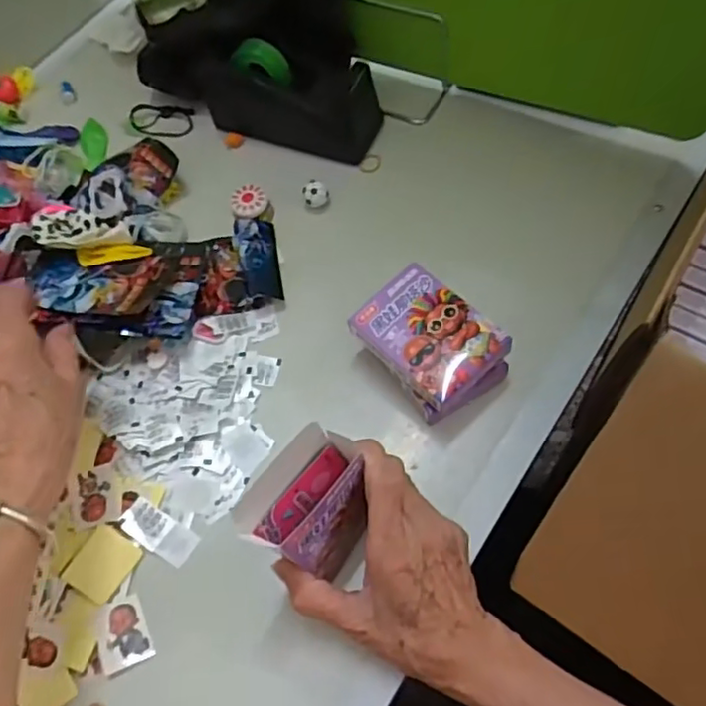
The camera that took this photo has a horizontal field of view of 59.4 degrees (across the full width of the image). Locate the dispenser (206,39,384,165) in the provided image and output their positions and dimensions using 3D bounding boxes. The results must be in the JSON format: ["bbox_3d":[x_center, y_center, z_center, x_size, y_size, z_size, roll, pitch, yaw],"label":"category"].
[{"bbox_3d":[-0.055,-0.224,0.540,0.157,0.076,0.058,21,68,8],"label":"dispenser"}]

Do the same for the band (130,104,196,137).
[{"bbox_3d":[-0.181,-0.223,0.590,0.062,0.010,0.042,10,65,11],"label":"band"}]

